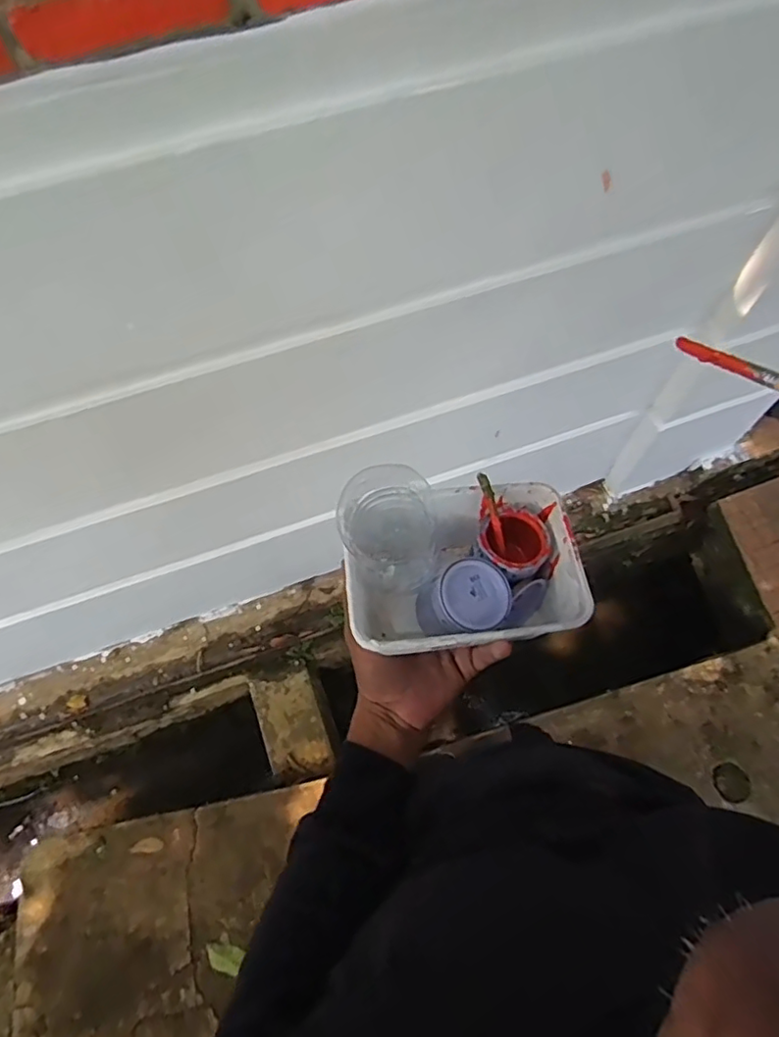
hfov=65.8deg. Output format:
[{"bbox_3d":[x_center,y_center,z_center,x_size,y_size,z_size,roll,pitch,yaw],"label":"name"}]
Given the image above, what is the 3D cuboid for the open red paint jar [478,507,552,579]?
[{"bbox_3d":[0.101,0.025,0.492,0.054,0.053,0.058,0,66,0],"label":"open red paint jar"}]

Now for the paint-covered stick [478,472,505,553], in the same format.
[{"bbox_3d":[0.082,-0.005,0.475,0.008,0.008,0.065,-18,101,-8],"label":"paint-covered stick"}]

